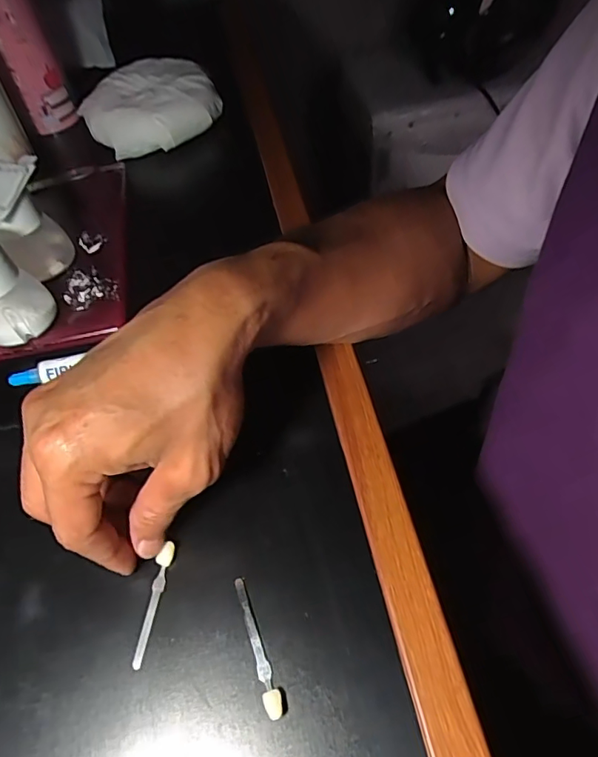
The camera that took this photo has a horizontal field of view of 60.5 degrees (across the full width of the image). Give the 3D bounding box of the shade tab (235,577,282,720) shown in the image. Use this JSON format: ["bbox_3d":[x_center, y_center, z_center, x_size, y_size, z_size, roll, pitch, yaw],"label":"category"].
[{"bbox_3d":[-0.019,0.122,0.237,0.008,0.005,0.061,-18,54,-6],"label":"shade tab"}]

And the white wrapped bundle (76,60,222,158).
[{"bbox_3d":[-0.139,-0.258,0.487,0.106,0.036,0.113,-3,54,4],"label":"white wrapped bundle"}]

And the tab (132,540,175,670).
[{"bbox_3d":[-0.072,0.110,0.252,0.008,0.004,0.057,6,59,7],"label":"tab"}]

